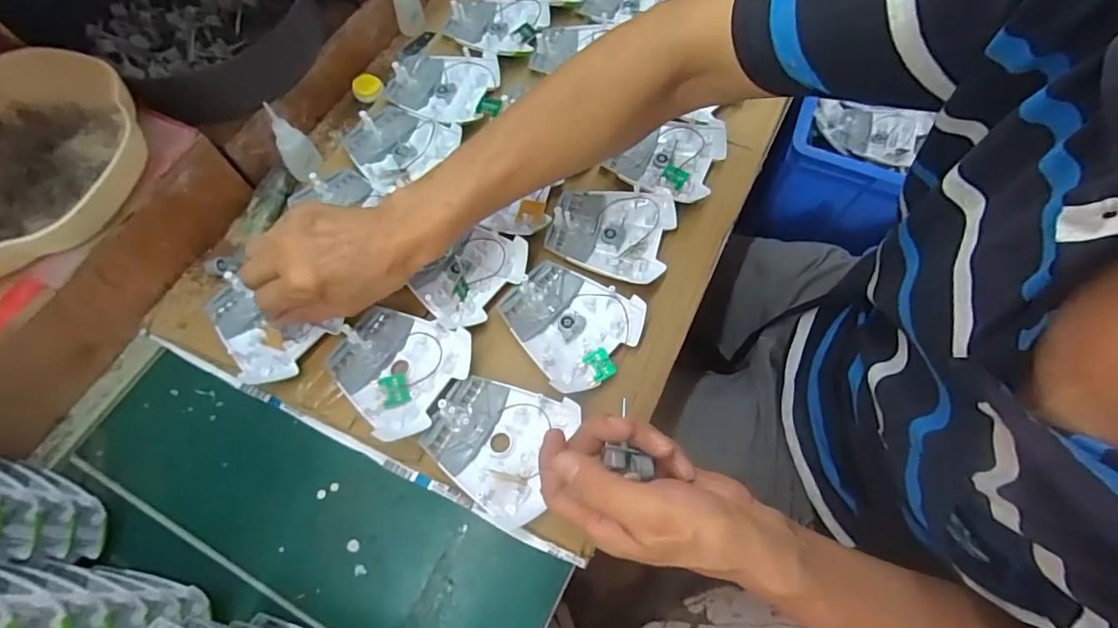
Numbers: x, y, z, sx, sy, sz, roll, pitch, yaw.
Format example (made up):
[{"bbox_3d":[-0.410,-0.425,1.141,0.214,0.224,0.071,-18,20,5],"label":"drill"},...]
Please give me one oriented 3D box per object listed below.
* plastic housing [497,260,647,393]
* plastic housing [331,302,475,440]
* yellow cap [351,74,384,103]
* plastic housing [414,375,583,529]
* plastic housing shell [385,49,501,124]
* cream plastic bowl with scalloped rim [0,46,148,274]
[{"bbox_3d":[0.007,0.006,0.435,0.109,0.017,0.095,35,71,15],"label":"plastic housing"},{"bbox_3d":[-0.135,0.045,0.416,0.110,0.019,0.098,18,68,9],"label":"plastic housing"},{"bbox_3d":[-0.207,-0.245,0.557,0.032,0.014,0.032,0,66,1],"label":"yellow cap"},{"bbox_3d":[-0.050,0.099,0.397,0.104,0.019,0.096,21,68,10],"label":"plastic housing"},{"bbox_3d":[-0.125,-0.243,0.543,0.108,0.015,0.099,12,67,6],"label":"plastic housing shell"},{"bbox_3d":[-0.425,-0.114,0.402,0.187,0.059,0.202,37,70,15],"label":"cream plastic bowl with scalloped rim"}]

